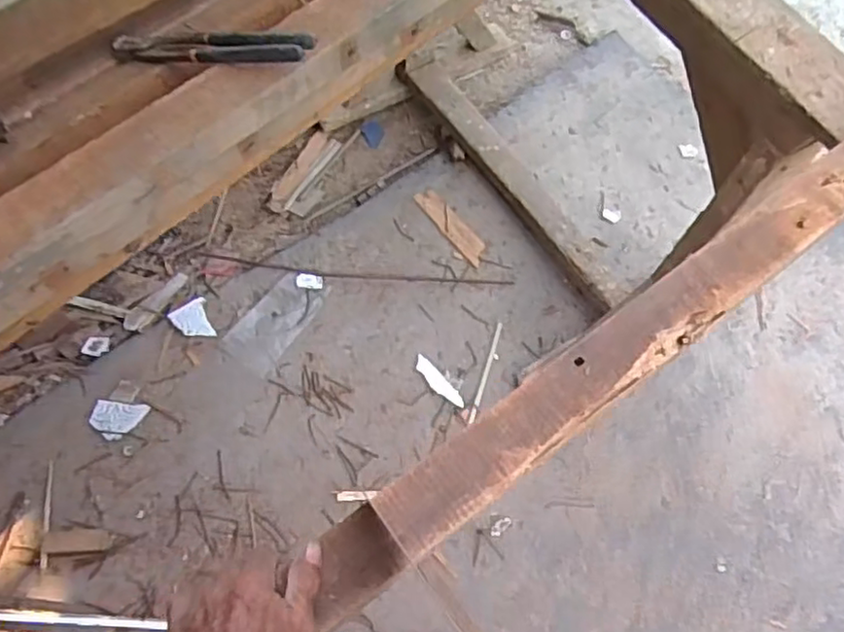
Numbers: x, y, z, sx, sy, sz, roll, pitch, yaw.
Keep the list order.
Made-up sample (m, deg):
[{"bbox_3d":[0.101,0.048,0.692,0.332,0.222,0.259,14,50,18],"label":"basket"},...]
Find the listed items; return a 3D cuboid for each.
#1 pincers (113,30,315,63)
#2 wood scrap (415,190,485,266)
[{"bbox_3d":[-0.206,-0.264,0.660,0.219,0.018,0.048,9,64,22],"label":"pincers"},{"bbox_3d":[0.069,-0.208,1.564,0.061,0.009,0.215,-37,72,-18],"label":"wood scrap"}]

